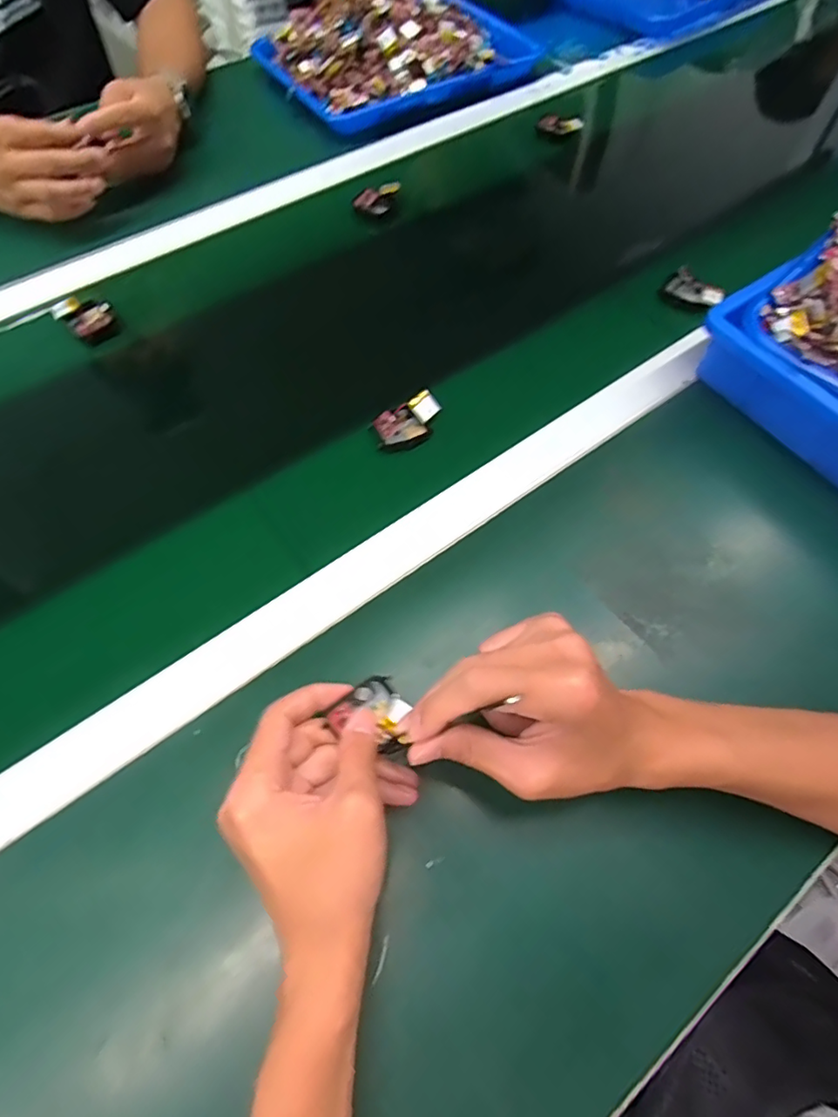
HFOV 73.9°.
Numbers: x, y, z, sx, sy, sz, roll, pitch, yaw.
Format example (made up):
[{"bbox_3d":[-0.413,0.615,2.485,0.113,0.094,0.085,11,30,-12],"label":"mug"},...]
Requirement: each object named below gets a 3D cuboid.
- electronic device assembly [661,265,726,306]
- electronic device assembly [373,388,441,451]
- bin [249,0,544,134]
[{"bbox_3d":[0.272,-0.267,0.550,0.059,0.027,0.010,38,65,19],"label":"electronic device assembly"},{"bbox_3d":[-0.009,-0.115,0.465,0.055,0.027,0.032,-14,61,-10],"label":"electronic device assembly"},{"bbox_3d":[-0.022,-0.680,0.737,0.342,0.069,0.215,-25,63,-16],"label":"bin"}]

